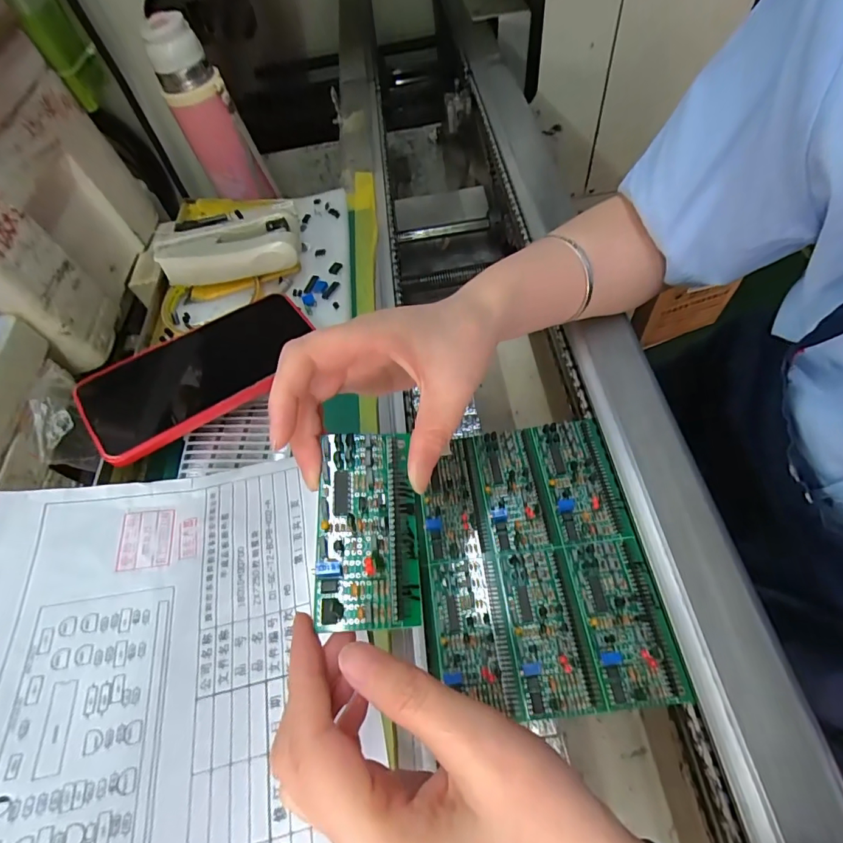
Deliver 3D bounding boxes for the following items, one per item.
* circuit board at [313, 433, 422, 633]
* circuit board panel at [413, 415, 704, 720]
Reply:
[{"bbox_3d":[-0.023,0.043,0.193,0.041,0.006,0.082,-4,63,-1],"label":"circuit board"},{"bbox_3d":[0.064,0.077,0.271,0.125,0.011,0.162,-8,58,2],"label":"circuit board panel"}]

